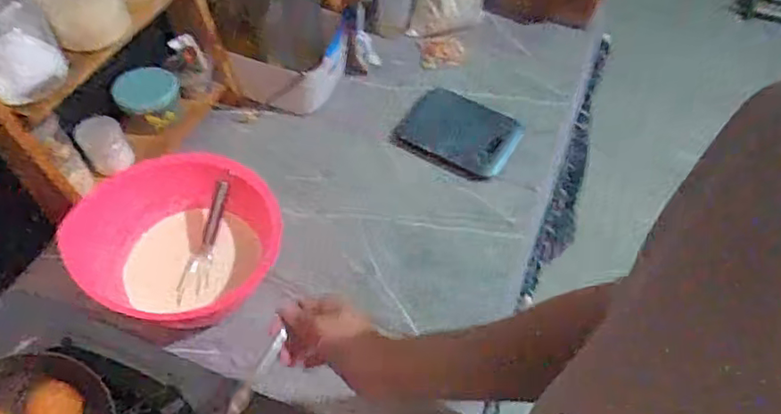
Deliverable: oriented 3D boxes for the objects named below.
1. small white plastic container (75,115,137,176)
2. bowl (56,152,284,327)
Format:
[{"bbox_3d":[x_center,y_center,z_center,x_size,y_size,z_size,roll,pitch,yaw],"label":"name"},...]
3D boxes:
[{"bbox_3d":[-0.387,-0.085,0.808,0.058,0.070,0.054,-29,60,-22],"label":"small white plastic container"},{"bbox_3d":[-0.266,0.041,0.763,0.251,0.115,0.195,-32,61,-23],"label":"bowl"}]

